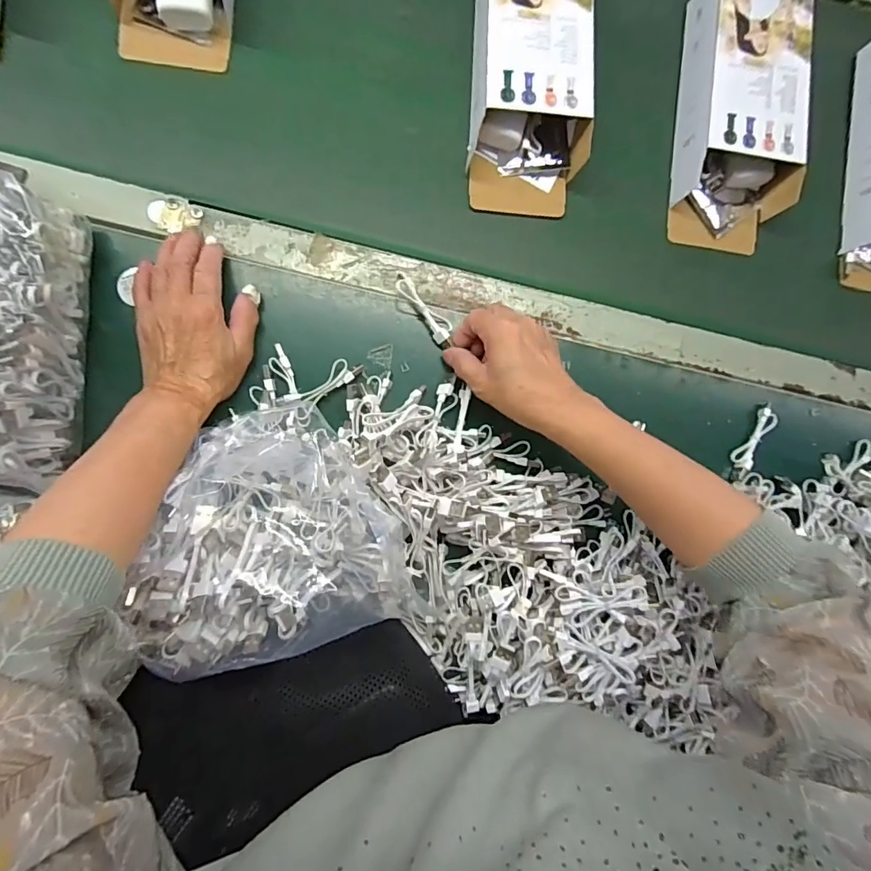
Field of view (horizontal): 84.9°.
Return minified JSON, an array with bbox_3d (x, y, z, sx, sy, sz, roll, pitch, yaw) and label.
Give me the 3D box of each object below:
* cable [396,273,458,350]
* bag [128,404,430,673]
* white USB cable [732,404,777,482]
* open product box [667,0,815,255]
[{"bbox_3d":[-0.008,-0.113,0.421,0.022,0.012,0.073,-41,102,-9],"label":"cable"},{"bbox_3d":[-0.115,0.066,0.357,0.183,0.067,0.178,-6,87,-8],"label":"bag"},{"bbox_3d":[0.307,0.006,0.458,0.021,0.013,0.081,37,82,-4],"label":"white USB cable"},{"bbox_3d":[0.297,-0.314,0.466,0.103,0.061,0.250,4,85,-8],"label":"open product box"}]

